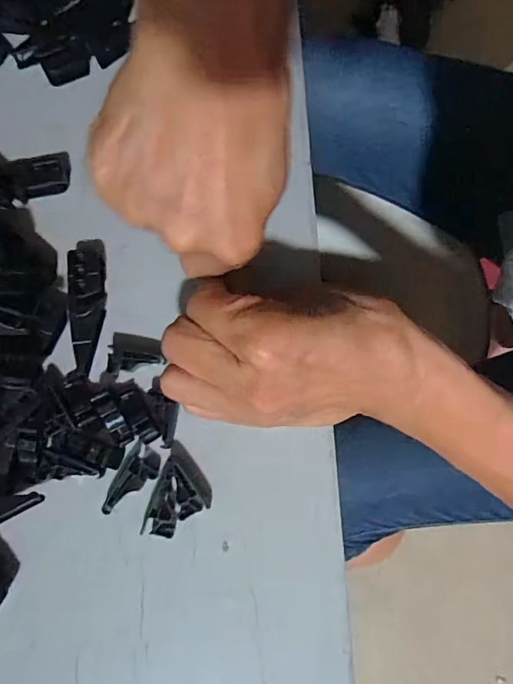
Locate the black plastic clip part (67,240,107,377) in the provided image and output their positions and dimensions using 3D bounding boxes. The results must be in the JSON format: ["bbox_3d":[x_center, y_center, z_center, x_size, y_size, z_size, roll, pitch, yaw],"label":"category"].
[{"bbox_3d":[-0.088,-0.020,0.248,0.018,0.012,0.072,-3,76,-3],"label":"black plastic clip part"}]

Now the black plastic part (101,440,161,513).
[{"bbox_3d":[-0.061,0.067,0.231,0.017,0.008,0.034,34,77,6],"label":"black plastic part"}]

